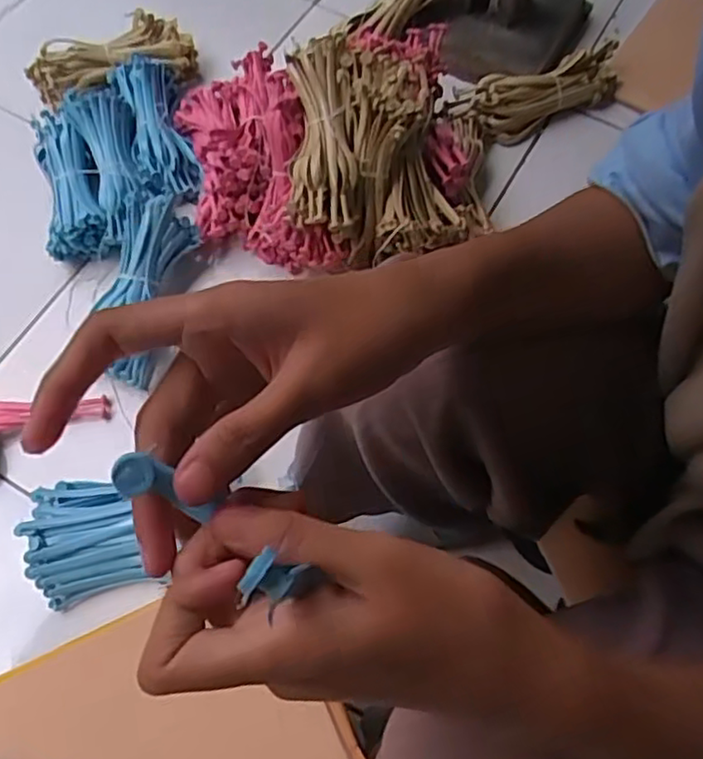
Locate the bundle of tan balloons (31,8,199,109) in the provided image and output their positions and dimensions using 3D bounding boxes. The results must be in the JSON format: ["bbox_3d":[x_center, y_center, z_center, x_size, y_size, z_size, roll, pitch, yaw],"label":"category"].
[{"bbox_3d":[-0.328,-0.433,0.902,0.220,0.057,0.094,-26,69,-10],"label":"bundle of tan balloons"}]

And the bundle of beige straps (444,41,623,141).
[{"bbox_3d":[0.249,-0.379,0.883,0.230,0.057,0.067,-18,68,-7],"label":"bundle of beige straps"}]

